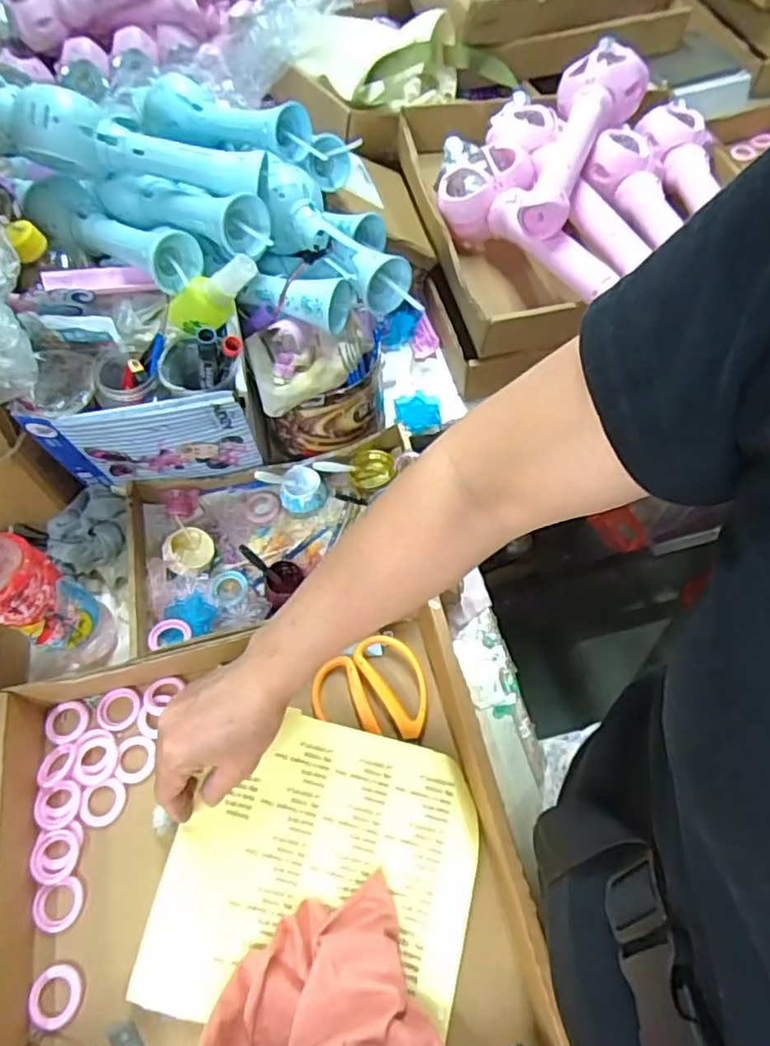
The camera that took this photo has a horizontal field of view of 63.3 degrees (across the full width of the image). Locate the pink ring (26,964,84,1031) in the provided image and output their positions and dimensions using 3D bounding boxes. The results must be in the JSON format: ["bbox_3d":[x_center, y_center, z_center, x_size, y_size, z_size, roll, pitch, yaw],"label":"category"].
[{"bbox_3d":[-0.237,0.340,0.447,0.036,0.004,0.037,0,59,1],"label":"pink ring"}]

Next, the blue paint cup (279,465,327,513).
[{"bbox_3d":[-0.086,-0.034,0.651,0.046,0.034,0.040,-15,60,-8],"label":"blue paint cup"}]

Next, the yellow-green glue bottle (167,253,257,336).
[{"bbox_3d":[-0.140,-0.192,0.516,0.095,0.040,0.028,-27,55,28],"label":"yellow-green glue bottle"}]

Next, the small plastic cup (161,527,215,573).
[{"bbox_3d":[-0.191,0.026,0.606,0.047,0.026,0.043,0,59,1],"label":"small plastic cup"}]

